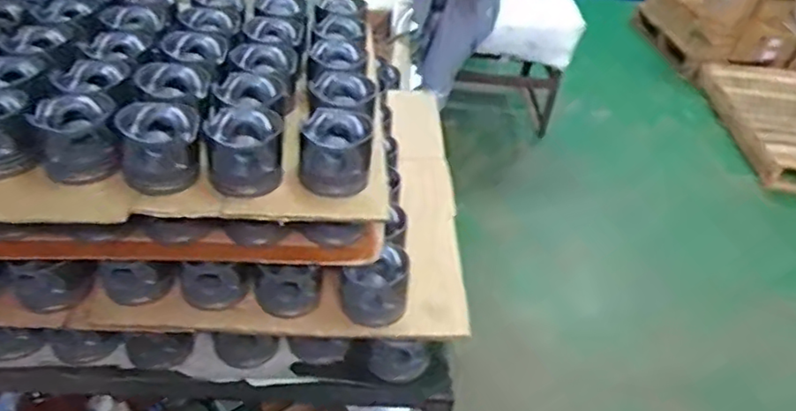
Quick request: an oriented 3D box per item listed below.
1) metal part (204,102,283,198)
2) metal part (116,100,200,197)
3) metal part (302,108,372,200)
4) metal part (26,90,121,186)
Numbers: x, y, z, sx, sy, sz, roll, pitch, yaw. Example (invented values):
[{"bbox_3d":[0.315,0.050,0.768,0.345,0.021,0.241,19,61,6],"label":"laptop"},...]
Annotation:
[{"bbox_3d":[-0.186,-0.067,0.784,0.089,0.072,0.086,-4,40,-13],"label":"metal part"},{"bbox_3d":[-0.282,-0.070,0.769,0.087,0.070,0.090,-7,41,-17],"label":"metal part"},{"bbox_3d":[-0.077,-0.066,0.800,0.087,0.071,0.084,2,39,-6],"label":"metal part"},{"bbox_3d":[-0.381,-0.083,0.771,0.086,0.070,0.094,-10,42,-20],"label":"metal part"}]

